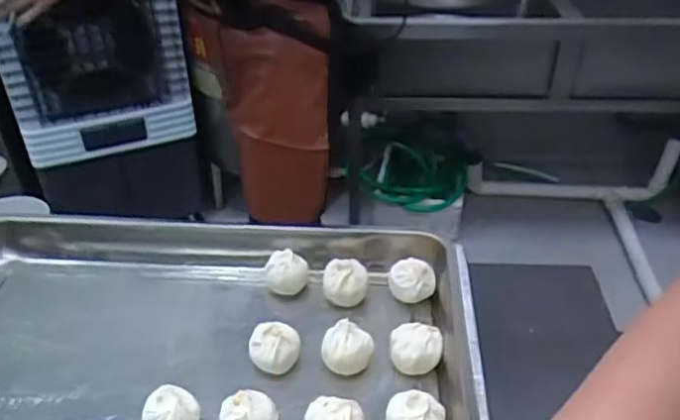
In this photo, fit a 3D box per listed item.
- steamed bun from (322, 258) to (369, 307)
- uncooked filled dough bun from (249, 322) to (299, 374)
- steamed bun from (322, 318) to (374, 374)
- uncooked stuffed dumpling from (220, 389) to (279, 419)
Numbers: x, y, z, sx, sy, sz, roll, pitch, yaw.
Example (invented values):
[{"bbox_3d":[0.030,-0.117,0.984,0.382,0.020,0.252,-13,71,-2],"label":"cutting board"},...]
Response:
[{"bbox_3d":[0.006,0.082,0.718,0.050,0.044,0.044,1,36,4],"label":"steamed bun"},{"bbox_3d":[-0.067,0.144,0.645,0.050,0.038,0.042,-2,36,-1],"label":"uncooked filled dough bun"},{"bbox_3d":[0.008,0.141,0.642,0.051,0.034,0.046,-4,36,-4],"label":"steamed bun"},{"bbox_3d":[-0.083,0.193,0.571,0.051,0.041,0.046,-11,37,-12],"label":"uncooked stuffed dumpling"}]

